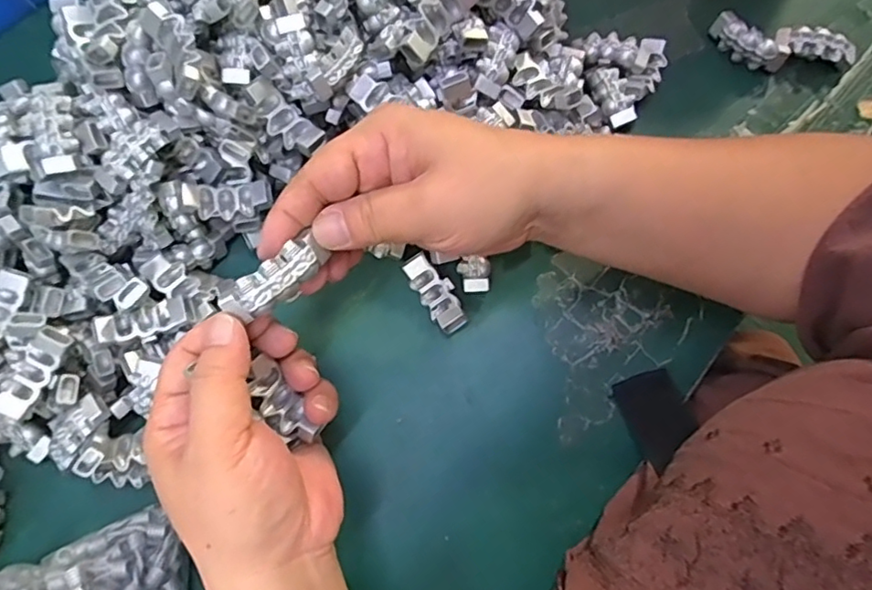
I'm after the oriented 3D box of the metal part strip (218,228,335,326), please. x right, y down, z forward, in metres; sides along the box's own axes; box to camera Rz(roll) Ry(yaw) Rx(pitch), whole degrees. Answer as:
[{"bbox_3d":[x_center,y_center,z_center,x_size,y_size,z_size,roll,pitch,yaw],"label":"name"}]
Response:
[{"bbox_3d":[-0.065,-0.005,0.233,0.043,0.012,0.016,-39,79,-10],"label":"metal part strip"}]

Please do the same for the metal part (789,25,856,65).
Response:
[{"bbox_3d":[0.243,-0.156,0.358,0.042,0.018,0.016,14,76,4],"label":"metal part"}]

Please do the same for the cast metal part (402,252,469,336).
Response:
[{"bbox_3d":[0.000,-0.001,0.325,0.019,0.011,0.048,-32,78,-7],"label":"cast metal part"}]

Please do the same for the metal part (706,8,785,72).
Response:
[{"bbox_3d":[0.195,-0.158,0.358,0.049,0.020,0.013,37,79,9],"label":"metal part"}]

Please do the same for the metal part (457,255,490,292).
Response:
[{"bbox_3d":[0.021,-0.011,0.327,0.018,0.013,0.018,2,76,1],"label":"metal part"}]

